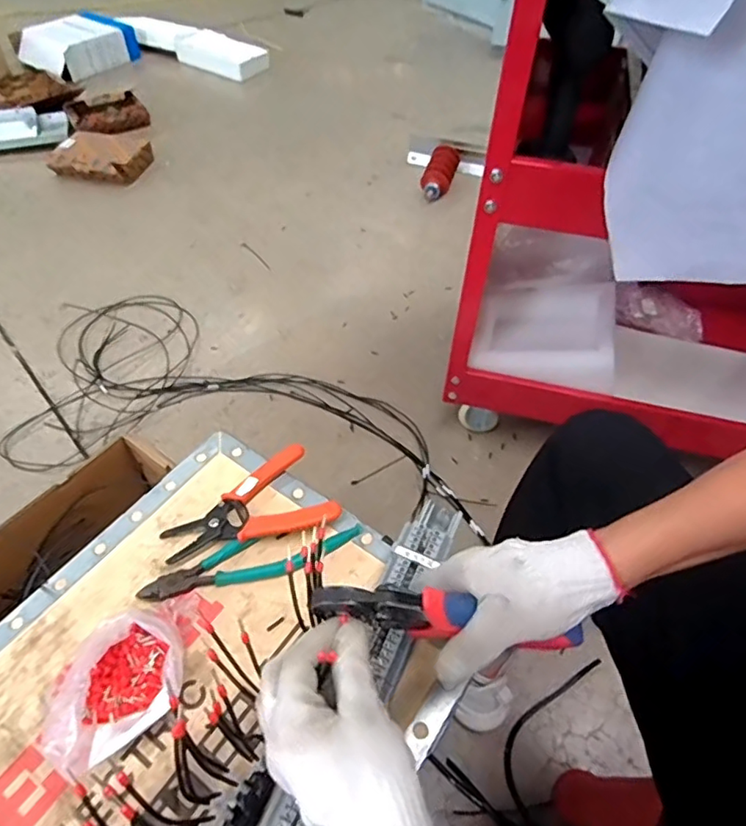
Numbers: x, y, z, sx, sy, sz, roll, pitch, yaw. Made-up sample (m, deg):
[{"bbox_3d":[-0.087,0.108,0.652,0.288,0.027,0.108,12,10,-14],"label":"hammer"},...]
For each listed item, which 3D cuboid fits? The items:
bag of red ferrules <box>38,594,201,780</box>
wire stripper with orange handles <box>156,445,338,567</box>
[{"bbox_3d":[-0.169,0.183,0.399,0.120,0.060,0.084,-33,57,-25],"label":"bag of red ferrules"},{"bbox_3d":[-0.113,0.086,0.501,0.142,0.025,0.096,-21,53,-17],"label":"wire stripper with orange handles"}]

